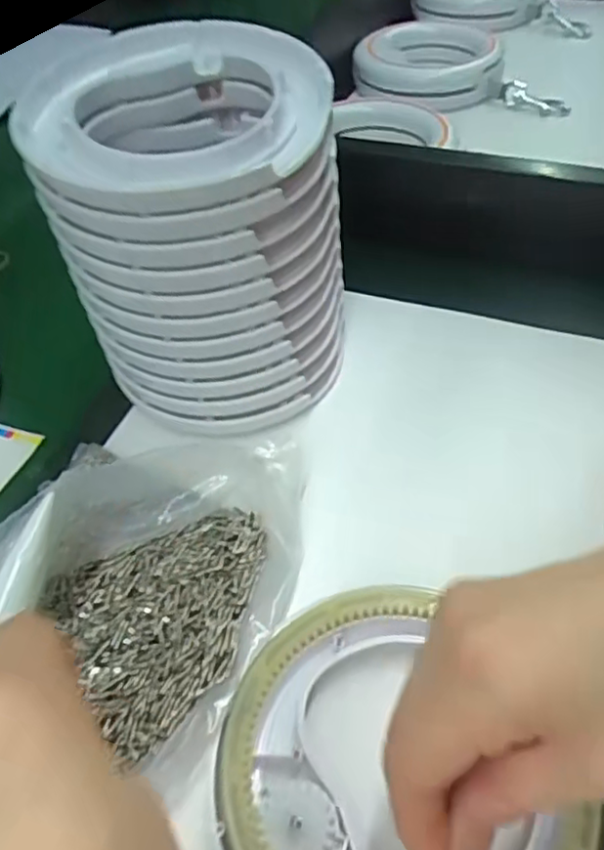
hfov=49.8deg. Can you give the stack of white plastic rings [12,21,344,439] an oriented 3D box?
[{"bbox_3d":[-0.047,-0.096,0.327,0.130,0.136,0.133,-30,54,-17],"label":"stack of white plastic rings"}]

